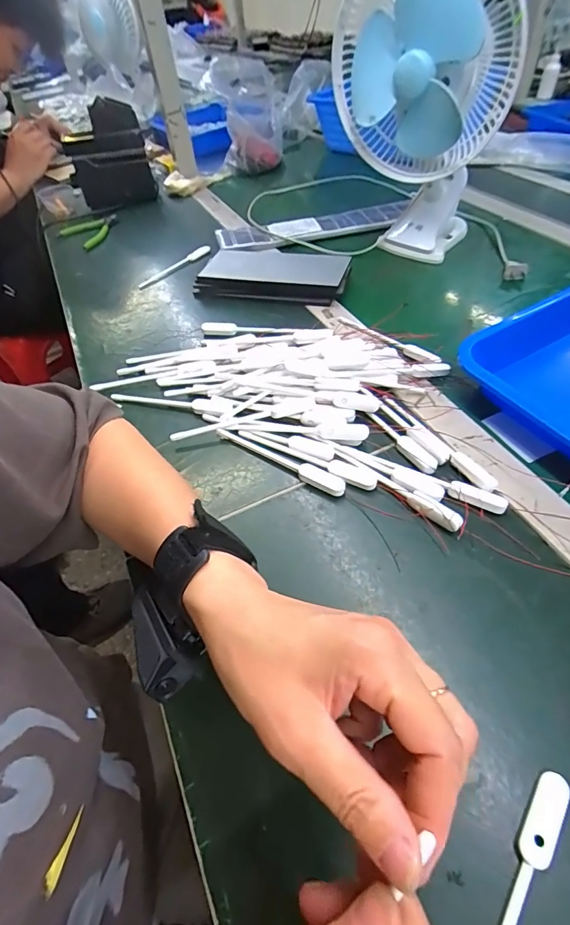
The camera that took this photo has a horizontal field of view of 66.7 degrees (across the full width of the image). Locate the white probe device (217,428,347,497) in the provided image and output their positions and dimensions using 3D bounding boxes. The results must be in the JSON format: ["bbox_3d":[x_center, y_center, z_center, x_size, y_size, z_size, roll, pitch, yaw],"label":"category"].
[{"bbox_3d":[-0.008,-0.003,0.401,0.141,0.005,0.017,24,56,24],"label":"white probe device"}]

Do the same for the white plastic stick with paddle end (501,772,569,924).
[{"bbox_3d":[0.105,0.218,0.203,0.015,0.004,0.143,29,58,27],"label":"white plastic stick with paddle end"}]

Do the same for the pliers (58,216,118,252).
[{"bbox_3d":[-0.353,-0.432,0.810,0.096,0.017,0.133,-35,55,-21],"label":"pliers"}]

